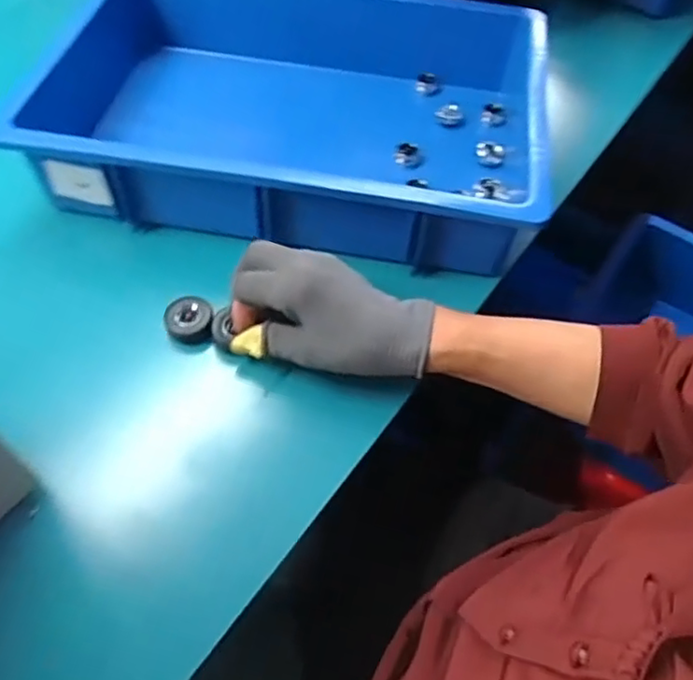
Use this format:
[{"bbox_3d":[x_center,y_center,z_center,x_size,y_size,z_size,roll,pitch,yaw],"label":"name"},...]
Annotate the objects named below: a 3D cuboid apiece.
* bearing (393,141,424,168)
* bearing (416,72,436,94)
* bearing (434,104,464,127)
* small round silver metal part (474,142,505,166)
[{"bbox_3d":[0.061,-0.181,0.624,0.030,0.008,0.029,2,56,-2],"label":"bearing"},{"bbox_3d":[0.088,-0.282,0.696,0.021,0.013,0.021,8,56,2],"label":"bearing"},{"bbox_3d":[0.107,-0.234,0.663,0.025,0.014,0.025,2,56,-2],"label":"bearing"},{"bbox_3d":[0.142,-0.185,0.633,0.030,0.015,0.030,2,56,-2],"label":"small round silver metal part"}]

